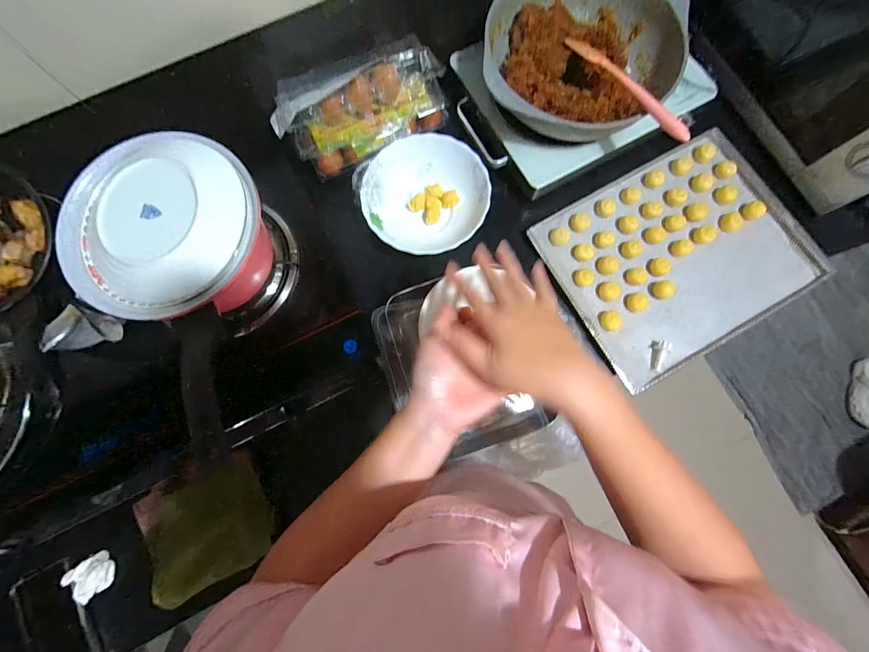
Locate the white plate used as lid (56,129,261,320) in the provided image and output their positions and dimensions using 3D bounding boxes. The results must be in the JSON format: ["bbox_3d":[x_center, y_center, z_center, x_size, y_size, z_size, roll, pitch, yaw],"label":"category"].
[{"bbox_3d":[-0.288,-0.108,0.369,0.195,0.038,0.190,0,79,1],"label":"white plate used as lid"}]

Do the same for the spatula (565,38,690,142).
[{"bbox_3d":[0.268,-0.342,0.515,0.021,0.015,0.253,-26,67,-6],"label":"spatula"}]

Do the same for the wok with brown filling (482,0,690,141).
[{"bbox_3d":[0.217,-0.410,0.563,0.287,0.094,0.271,2,79,1],"label":"wok with brown filling"}]

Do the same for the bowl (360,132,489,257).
[{"bbox_3d":[-0.014,-0.206,0.582,0.193,0.051,0.188,0,79,-1],"label":"bowl"}]

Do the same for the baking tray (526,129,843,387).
[{"bbox_3d":[0.399,-0.125,0.597,0.399,0.031,0.309,-29,81,-6],"label":"baking tray"}]

